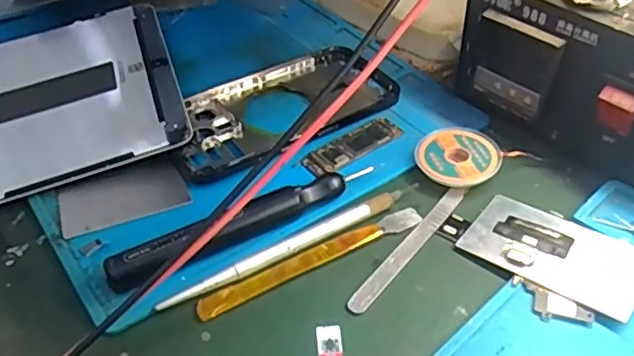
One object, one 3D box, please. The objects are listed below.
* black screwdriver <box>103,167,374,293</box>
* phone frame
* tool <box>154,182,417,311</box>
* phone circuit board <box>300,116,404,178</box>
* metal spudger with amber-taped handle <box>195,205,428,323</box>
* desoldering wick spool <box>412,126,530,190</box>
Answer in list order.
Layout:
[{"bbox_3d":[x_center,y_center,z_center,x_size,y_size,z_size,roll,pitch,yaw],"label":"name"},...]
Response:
[{"bbox_3d":[-0.034,0.021,0.295,0.136,0.020,0.017,-22,47,-18],"label":"black screwdriver"},{"bbox_3d":[-0.023,-0.045,0.370,0.144,0.008,0.069,-25,48,-21],"label":"phone frame"},{"bbox_3d":[-0.009,0.031,0.297,0.142,0.006,0.008,-25,47,-20],"label":"tool"},{"bbox_3d":[0.022,-0.019,0.348,0.061,0.004,0.020,-29,49,-24],"label":"phone circuit board"},{"bbox_3d":[-0.001,0.038,0.292,0.120,0.004,0.010,-23,47,-19],"label":"metal spudger with amber-taped handle"},{"bbox_3d":[0.080,-0.012,0.334,0.047,0.009,0.043,-2,44,2],"label":"desoldering wick spool"}]

